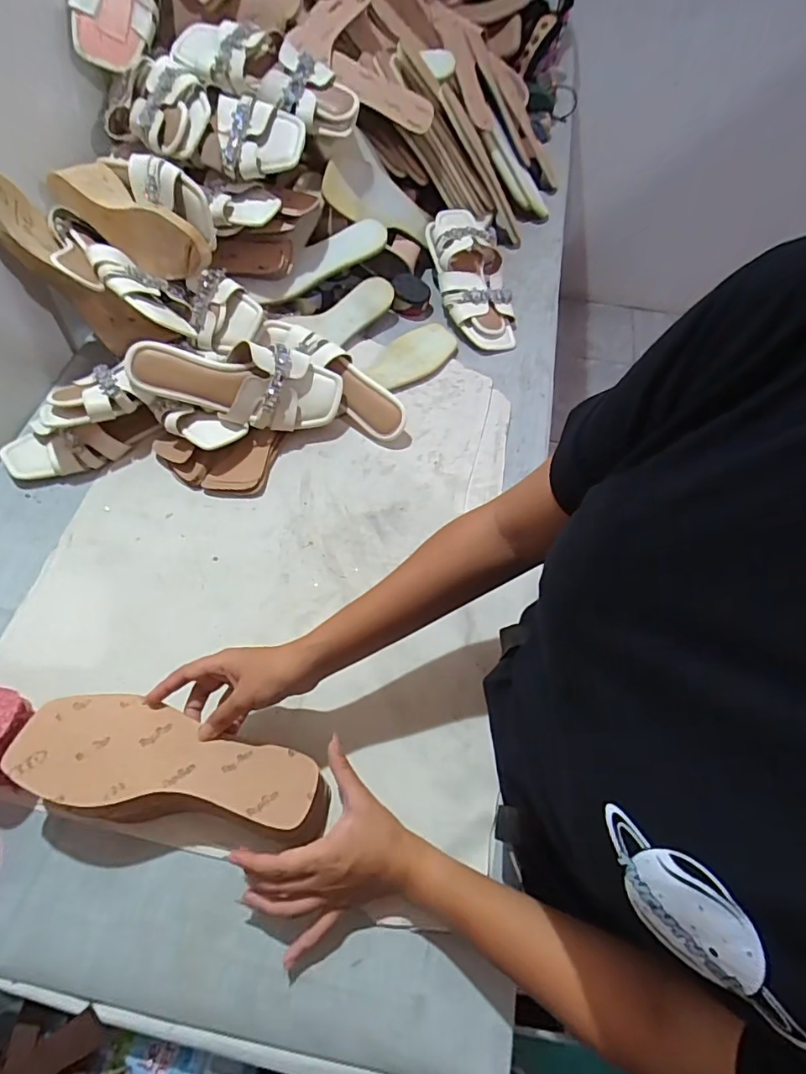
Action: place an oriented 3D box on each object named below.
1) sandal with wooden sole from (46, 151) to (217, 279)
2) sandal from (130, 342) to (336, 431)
[{"bbox_3d":[-0.327,-0.404,0.640,0.199,0.083,0.104,31,65,16],"label":"sandal with wooden sole"},{"bbox_3d":[-0.200,-0.188,0.633,0.243,0.100,0.055,5,20,-12],"label":"sandal"}]

